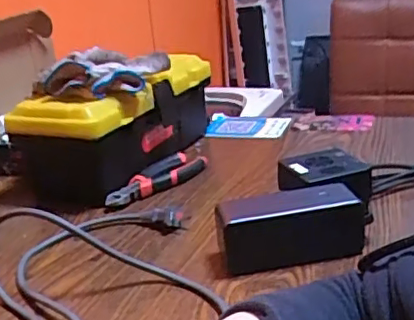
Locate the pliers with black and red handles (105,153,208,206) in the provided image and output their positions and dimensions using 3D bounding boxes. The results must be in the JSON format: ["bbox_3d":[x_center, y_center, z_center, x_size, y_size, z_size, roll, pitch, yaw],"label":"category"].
[{"bbox_3d":[-0.062,0.024,0.717,0.037,0.024,0.147,15,29,43],"label":"pliers with black and red handles"}]

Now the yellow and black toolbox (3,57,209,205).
[{"bbox_3d":[-0.108,-0.051,0.774,0.130,0.138,0.284,9,25,35],"label":"yellow and black toolbox"}]

